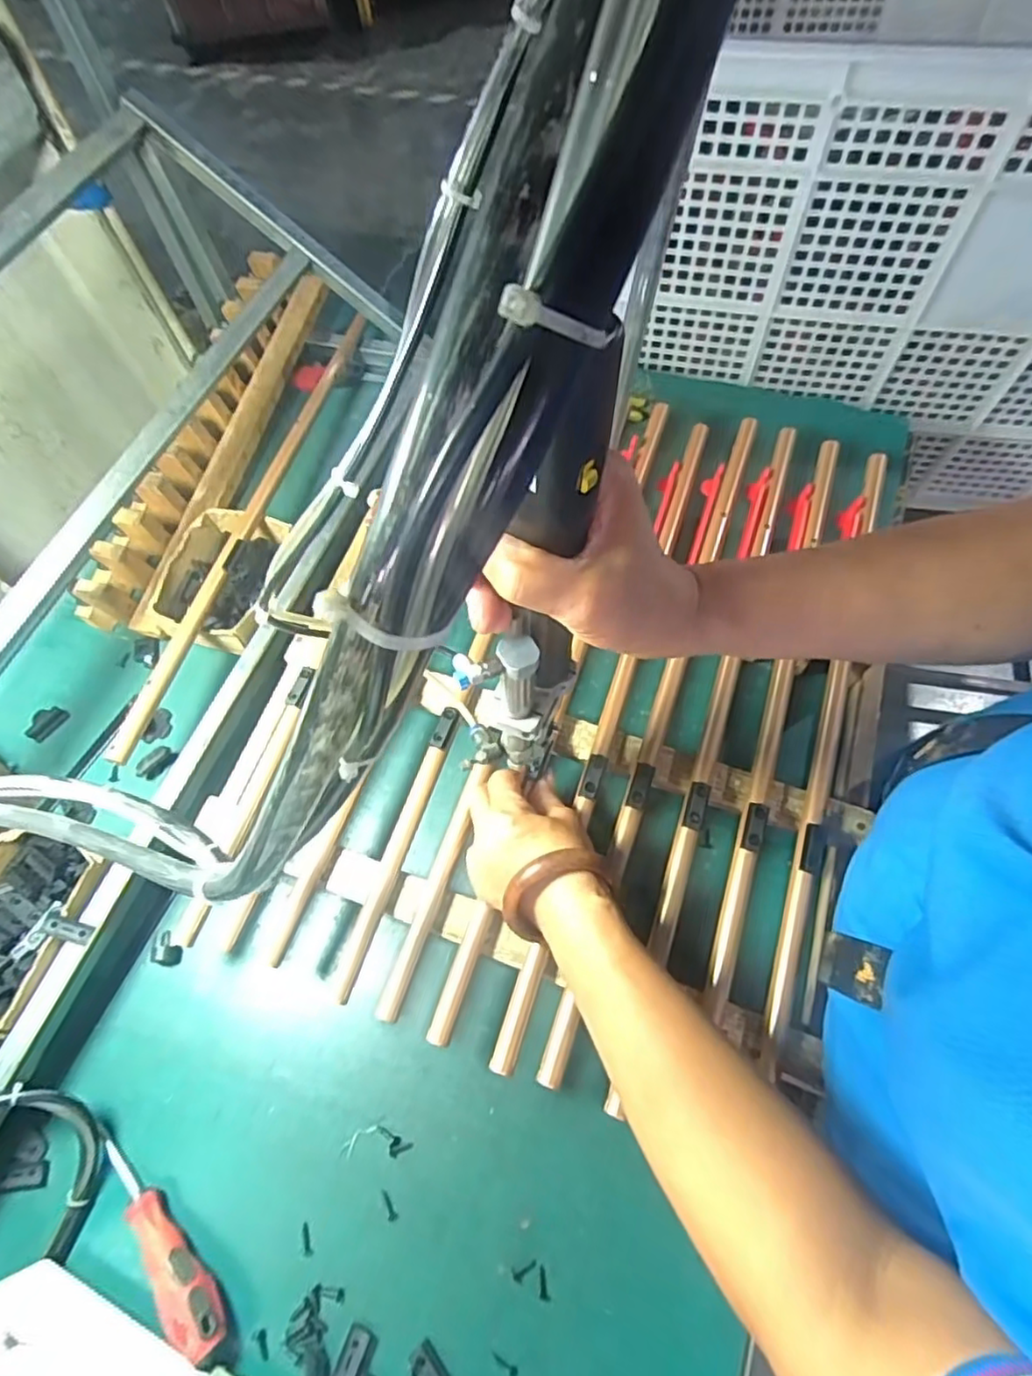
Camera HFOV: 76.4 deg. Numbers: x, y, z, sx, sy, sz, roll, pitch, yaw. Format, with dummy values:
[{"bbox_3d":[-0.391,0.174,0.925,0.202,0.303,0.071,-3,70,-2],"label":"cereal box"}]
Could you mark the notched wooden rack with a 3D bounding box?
[{"bbox_3d":[-0.321,-0.275,0.714,0.099,0.070,0.475,10,66,8],"label":"notched wooden rack"}]

